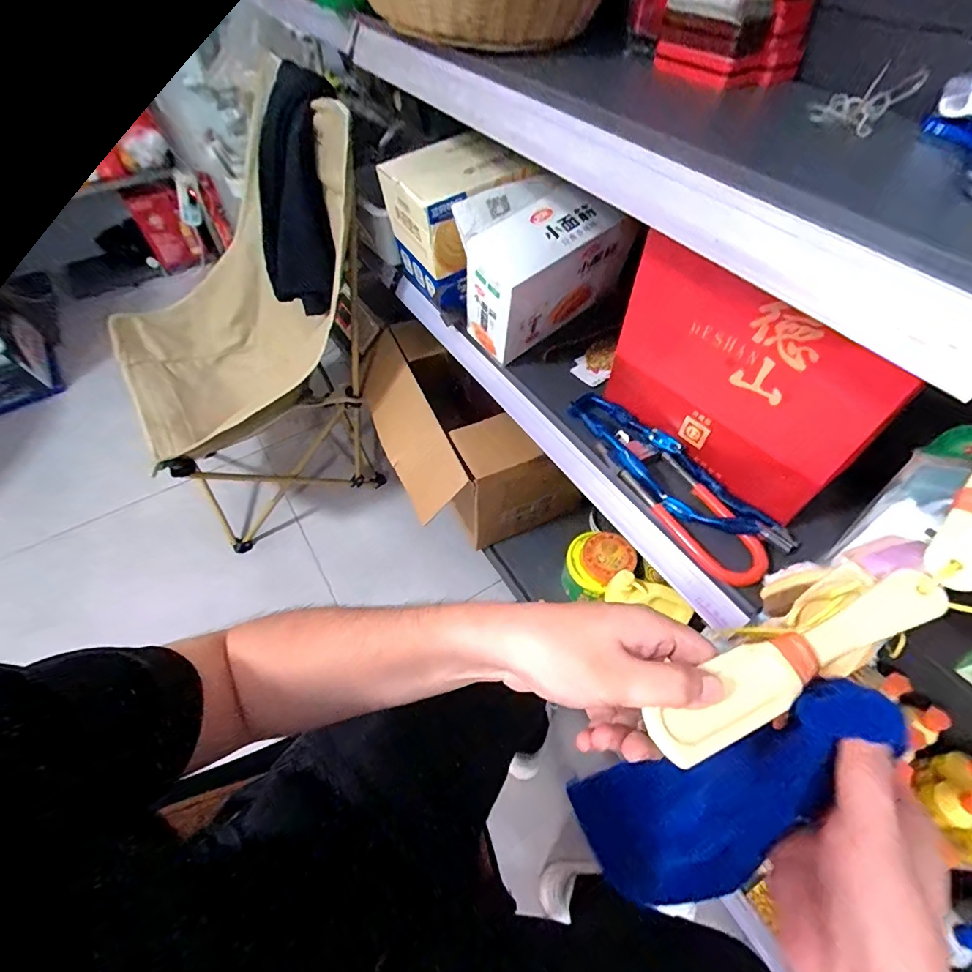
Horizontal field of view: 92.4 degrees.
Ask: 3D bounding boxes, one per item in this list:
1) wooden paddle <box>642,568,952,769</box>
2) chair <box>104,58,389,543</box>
[{"bbox_3d":[0.185,0.094,0.267,0.221,0.010,0.035,-17,56,-20],"label":"wooden paddle"},{"bbox_3d":[-0.604,-0.359,1.116,0.660,0.858,0.587,36,61,23],"label":"chair"}]

